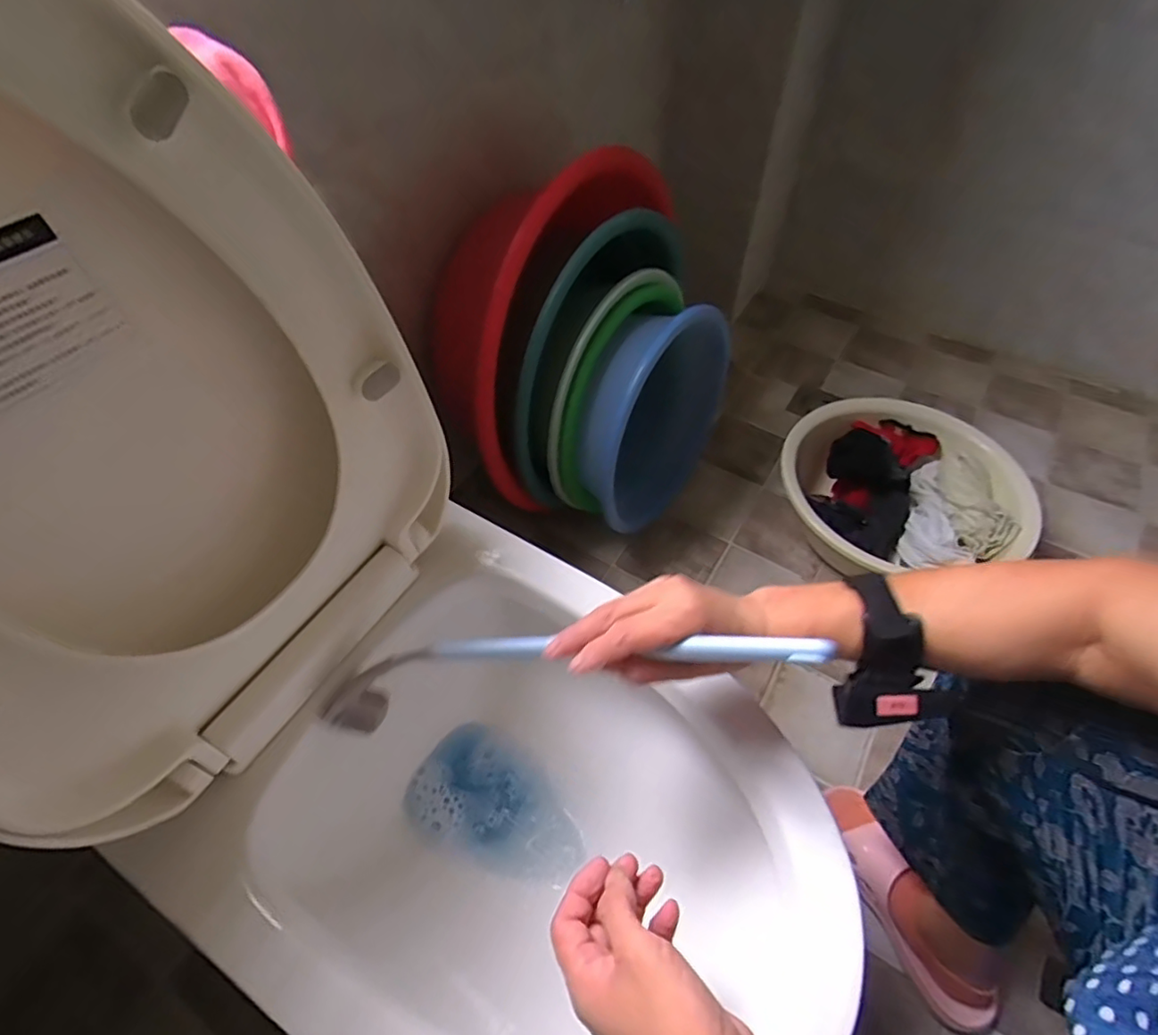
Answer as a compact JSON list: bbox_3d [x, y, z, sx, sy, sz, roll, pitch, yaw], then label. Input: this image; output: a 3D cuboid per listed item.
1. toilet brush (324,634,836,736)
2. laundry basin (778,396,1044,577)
[{"bbox_3d":[-0.023,0.113,0.426,0.373,0.046,0.055,-13,49,27],"label":"toilet brush"},{"bbox_3d":[0.527,-0.029,1.017,0.365,0.147,0.356,0,53,0],"label":"laundry basin"}]

